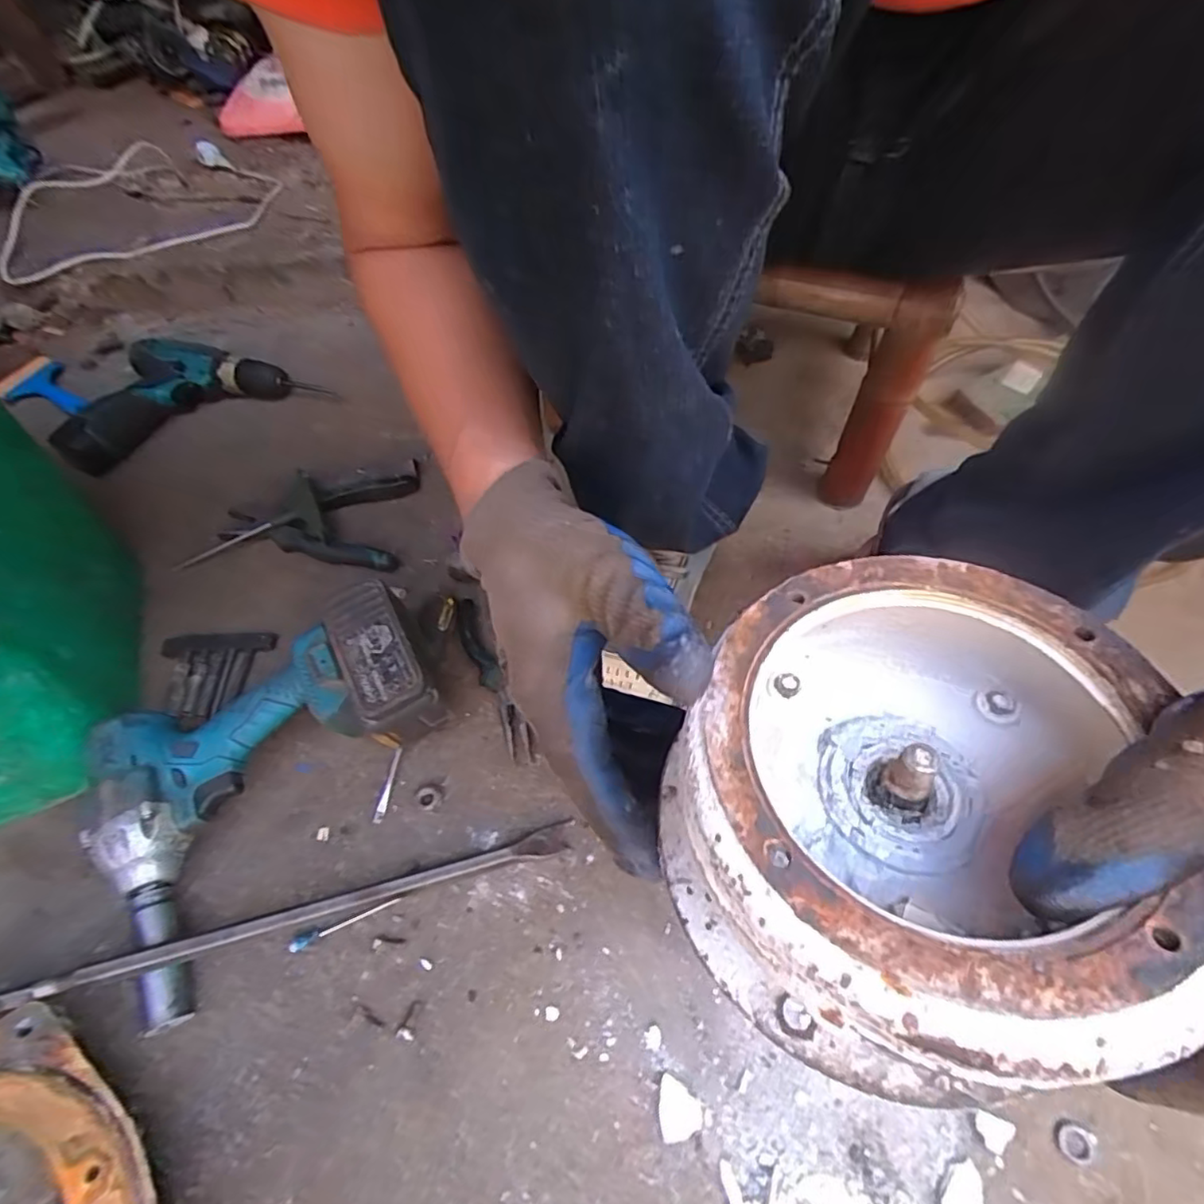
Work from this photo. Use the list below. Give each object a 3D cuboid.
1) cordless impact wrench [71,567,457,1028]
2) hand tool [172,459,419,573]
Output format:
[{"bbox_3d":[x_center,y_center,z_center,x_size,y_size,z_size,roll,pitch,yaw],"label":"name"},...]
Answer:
[{"bbox_3d":[-0.248,0.106,0.442,0.180,0.097,0.279,33,63,23],"label":"cordless impact wrench"},{"bbox_3d":[-0.310,-0.092,0.621,0.235,0.033,0.132,0,54,3],"label":"hand tool"}]

